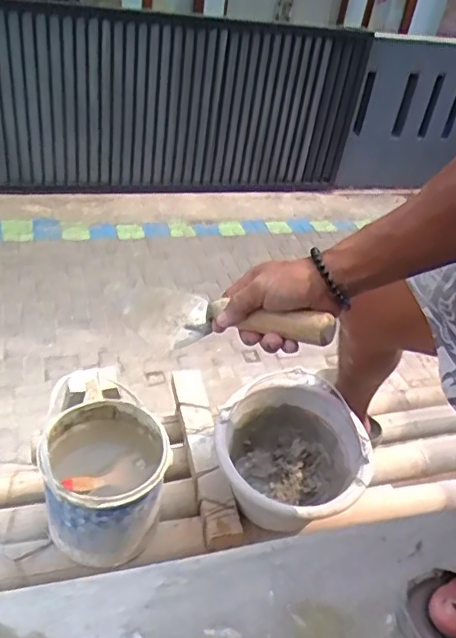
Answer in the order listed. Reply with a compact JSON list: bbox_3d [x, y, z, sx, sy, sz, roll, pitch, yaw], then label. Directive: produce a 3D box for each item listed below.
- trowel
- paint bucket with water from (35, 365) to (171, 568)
[{"bbox_3d":[-0.004,0.002,0.598,0.245,0.047,0.075,6,29,37],"label":"trowel"},{"bbox_3d":[-0.186,0.257,0.895,0.172,0.194,0.173,6,38,-5],"label":"paint bucket with water"}]

